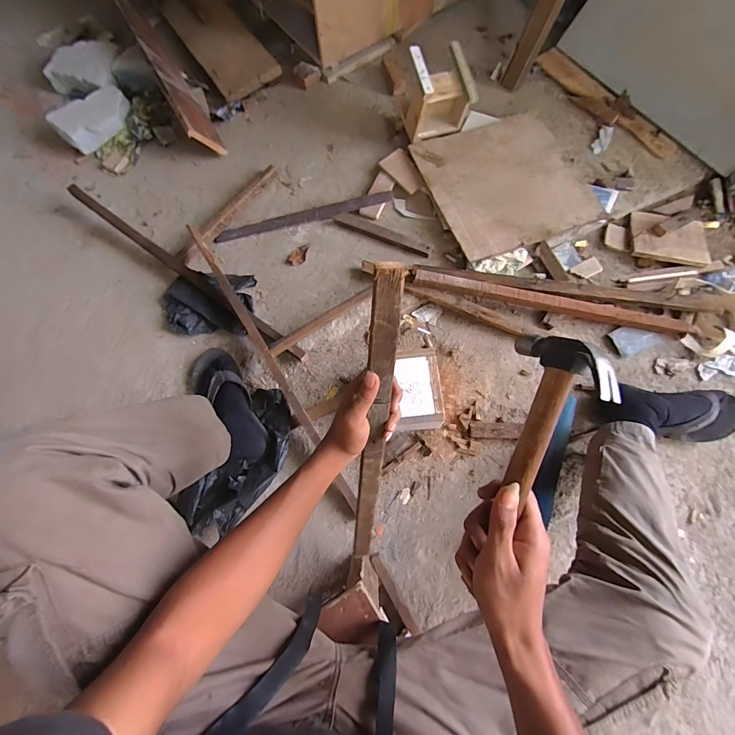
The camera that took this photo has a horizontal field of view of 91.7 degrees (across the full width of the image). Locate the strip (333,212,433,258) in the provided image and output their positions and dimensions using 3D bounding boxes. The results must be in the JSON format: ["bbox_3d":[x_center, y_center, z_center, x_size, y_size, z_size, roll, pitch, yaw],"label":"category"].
[{"bbox_3d":[0.039,-0.338,0.897,0.256,0.020,0.035,23,76,7],"label":"strip"}]

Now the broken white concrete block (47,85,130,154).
[{"bbox_3d":[-0.763,-0.698,1.002,0.201,0.068,0.113,-40,78,-9],"label":"broken white concrete block"}]

